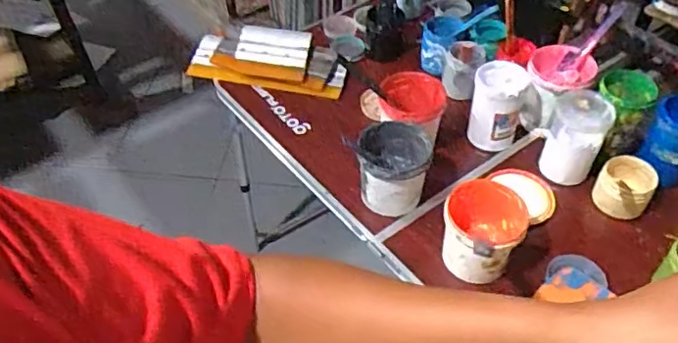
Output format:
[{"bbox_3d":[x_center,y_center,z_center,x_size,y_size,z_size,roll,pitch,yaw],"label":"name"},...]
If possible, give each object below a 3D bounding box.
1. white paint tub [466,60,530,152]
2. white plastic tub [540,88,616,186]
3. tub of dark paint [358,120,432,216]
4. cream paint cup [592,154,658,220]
[{"bbox_3d":[0.304,-0.126,1.150,0.101,0.142,0.108,-1,48,1],"label":"white paint tub"},{"bbox_3d":[0.429,-0.061,1.080,0.097,0.146,0.097,-1,48,1],"label":"white plastic tub"},{"bbox_3d":[0.093,-0.005,1.048,0.130,0.119,0.135,-1,48,1],"label":"tub of dark paint"},{"bbox_3d":[0.508,0.026,1.056,0.106,0.073,0.097,-1,48,1],"label":"cream paint cup"}]

